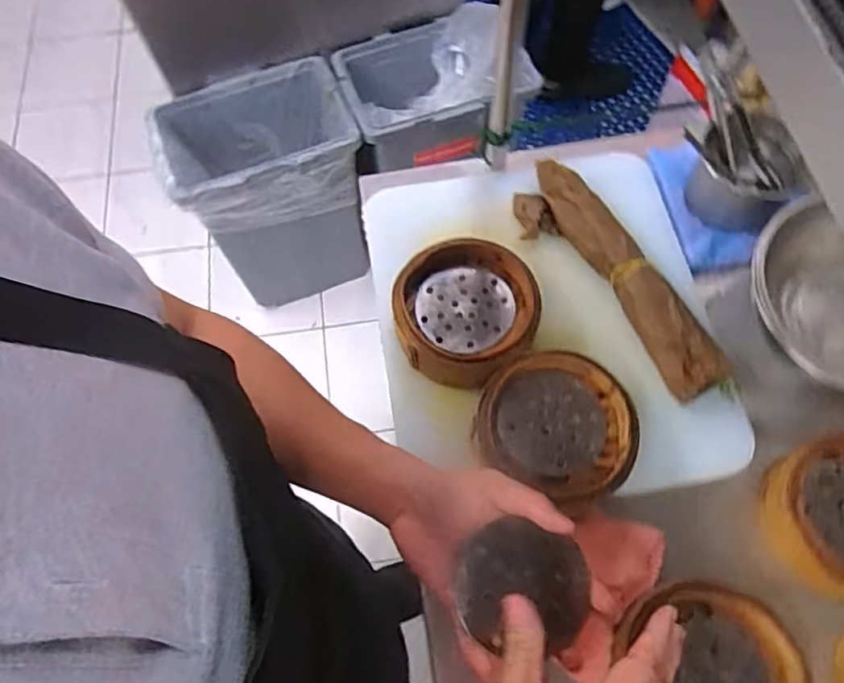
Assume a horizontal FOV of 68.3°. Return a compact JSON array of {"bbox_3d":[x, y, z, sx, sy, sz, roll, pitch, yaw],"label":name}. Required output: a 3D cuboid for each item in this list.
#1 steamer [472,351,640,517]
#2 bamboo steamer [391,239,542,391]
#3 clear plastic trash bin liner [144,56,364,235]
[{"bbox_3d":[0.126,0.082,0.591,0.142,0.061,0.131,28,70,14],"label":"steamer"},{"bbox_3d":[0.043,-0.026,0.642,0.139,0.057,0.145,-1,66,2],"label":"bamboo steamer"},{"bbox_3d":[-0.330,-0.388,1.301,0.372,0.199,0.263,-18,67,-5],"label":"clear plastic trash bin liner"}]

